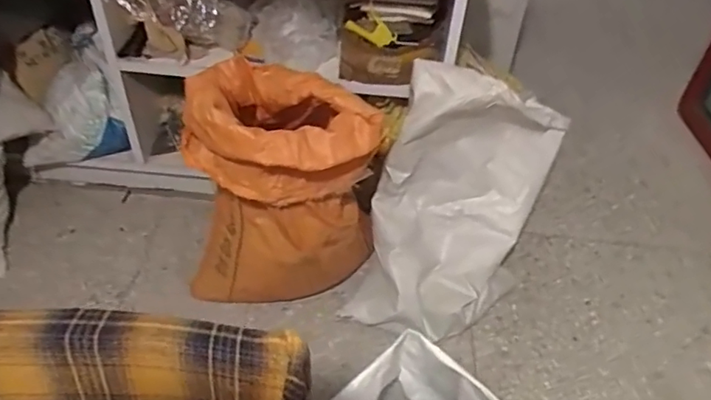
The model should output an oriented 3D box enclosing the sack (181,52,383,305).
[{"bbox_3d":[-0.163,-0.007,1.254,0.392,0.547,0.292,17,45,13],"label":"sack"}]

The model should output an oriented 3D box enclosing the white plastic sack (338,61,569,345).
[{"bbox_3d":[0.251,-0.004,1.354,0.368,0.574,0.503,17,45,13],"label":"white plastic sack"}]

